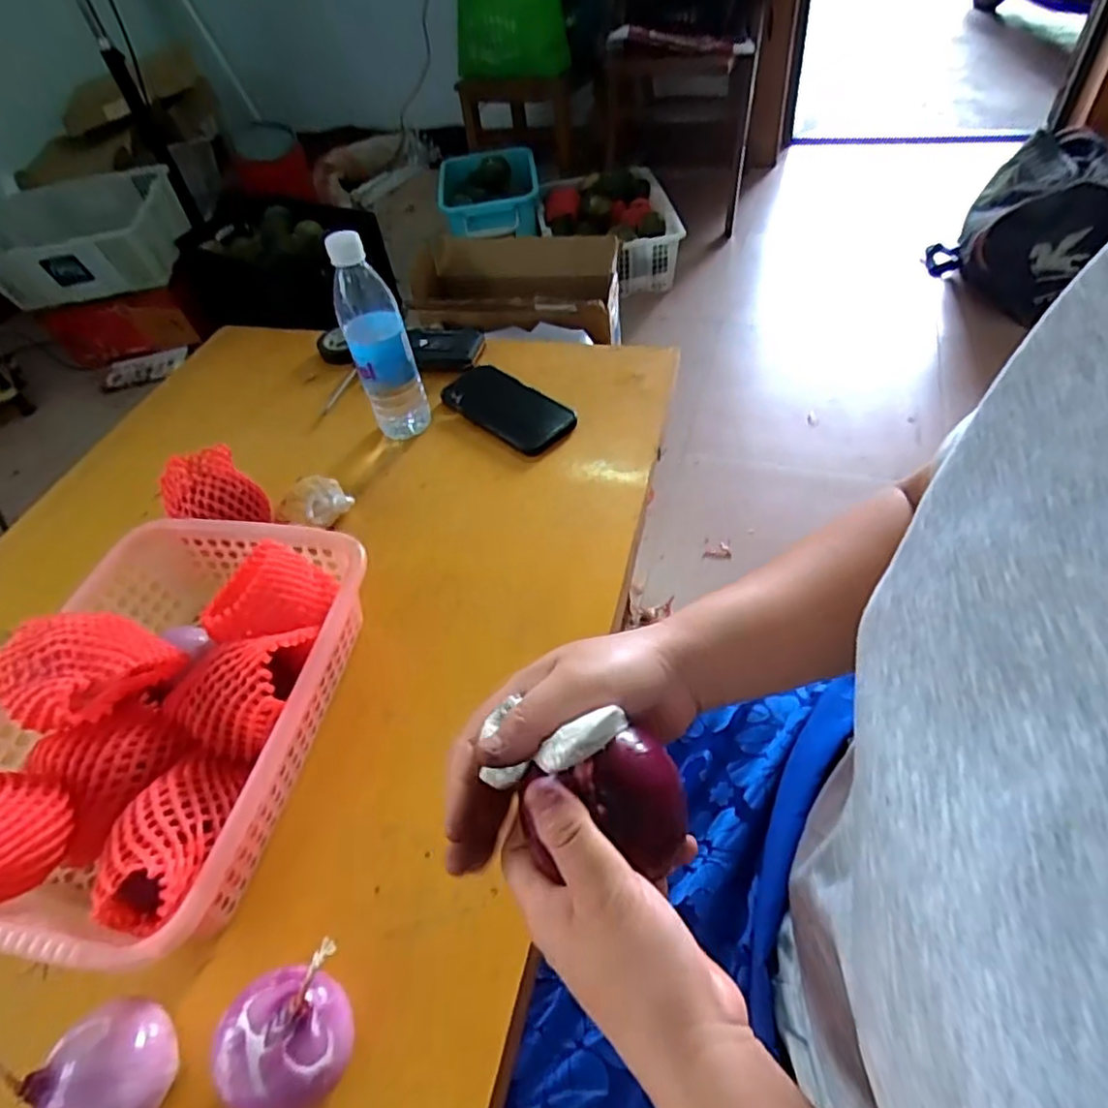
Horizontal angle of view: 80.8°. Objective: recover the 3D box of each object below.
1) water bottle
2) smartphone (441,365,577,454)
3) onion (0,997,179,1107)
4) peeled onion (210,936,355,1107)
[{"bbox_3d":[-0.182,-0.224,0.671,0.063,0.208,0.053,-17,50,-5],"label":"water bottle"},{"bbox_3d":[-0.054,-0.169,0.746,0.160,0.016,0.077,33,62,30],"label":"smartphone"},{"bbox_3d":[-0.244,0.292,0.361,0.062,0.063,0.065,-4,50,5],"label":"onion"},{"bbox_3d":[-0.148,0.271,0.365,0.070,0.059,0.070,-16,50,-4],"label":"peeled onion"}]

